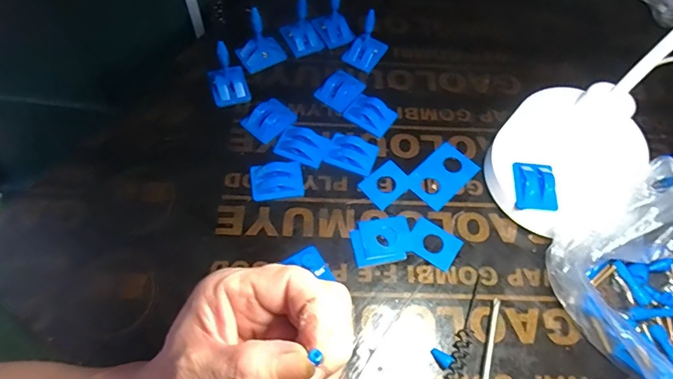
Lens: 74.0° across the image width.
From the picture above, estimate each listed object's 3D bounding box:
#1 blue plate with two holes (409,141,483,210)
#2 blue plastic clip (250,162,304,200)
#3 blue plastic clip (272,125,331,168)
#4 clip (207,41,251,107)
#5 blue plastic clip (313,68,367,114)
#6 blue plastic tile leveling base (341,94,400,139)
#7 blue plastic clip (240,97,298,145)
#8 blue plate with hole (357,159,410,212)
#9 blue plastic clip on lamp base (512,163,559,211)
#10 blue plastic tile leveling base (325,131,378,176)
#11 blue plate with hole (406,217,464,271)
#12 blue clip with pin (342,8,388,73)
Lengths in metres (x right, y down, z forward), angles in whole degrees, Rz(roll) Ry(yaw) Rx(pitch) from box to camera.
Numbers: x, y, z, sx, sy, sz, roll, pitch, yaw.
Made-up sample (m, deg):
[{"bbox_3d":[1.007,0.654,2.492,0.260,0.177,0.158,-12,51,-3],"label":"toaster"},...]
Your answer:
[{"bbox_3d":[0.095,-0.014,0.400,0.064,0.004,0.041,-40,69,-22],"label":"blue plate with two holes"},{"bbox_3d":[-0.052,-0.008,0.389,0.043,0.009,0.033,-9,61,-8],"label":"blue plastic clip"},{"bbox_3d":[-0.031,-0.042,0.405,0.046,0.009,0.037,21,61,9],"label":"blue plastic clip"},{"bbox_3d":[-0.102,-0.108,0.411,0.035,0.055,0.033,-17,62,-12],"label":"clip"},{"bbox_3d":[0.005,-0.098,0.438,0.035,0.012,0.043,36,65,17],"label":"blue plastic clip"},{"bbox_3d":[0.034,-0.072,0.427,0.043,0.008,0.034,34,64,16],"label":"blue plastic tile leveling base"},{"bbox_3d":[-0.062,-0.066,0.414,0.034,0.012,0.043,41,66,19],"label":"blue plastic clip"},{"bbox_3d":[0.044,-0.005,0.396,0.044,0.004,0.033,-38,69,-21],"label":"blue plate with hole"},{"bbox_3d":[0.163,-0.002,0.366,0.032,0.009,0.039,5,60,0],"label":"blue plastic clip on lamp base"},{"bbox_3d":[0.015,-0.033,0.403,0.041,0.007,0.035,18,61,7],"label":"blue plastic tile leveling base"},{"bbox_3d":[0.081,0.045,0.370,0.041,0.004,0.033,32,64,15],"label":"blue plate with hole"},{"bbox_3d":[0.029,-0.150,0.443,0.032,0.051,0.037,31,63,14],"label":"blue clip with pin"}]

